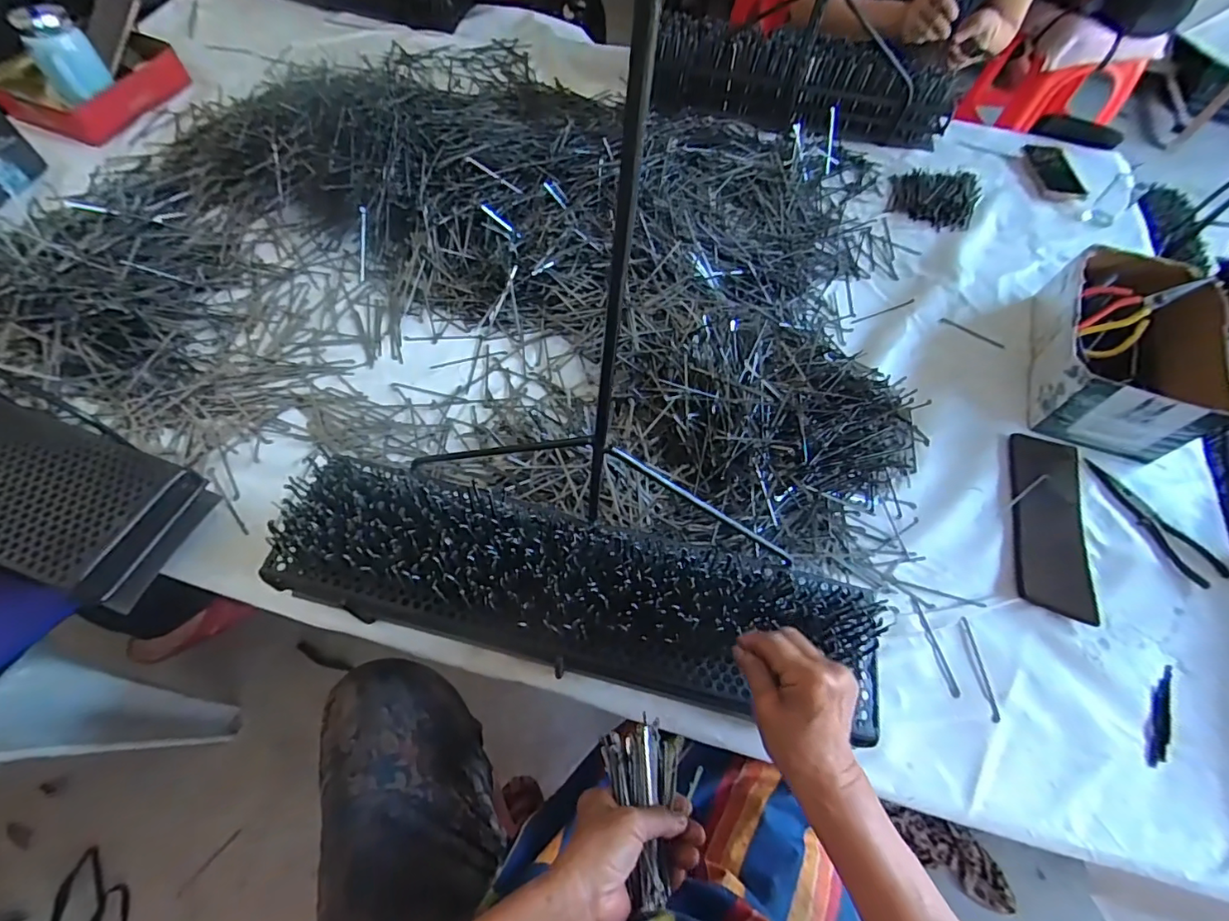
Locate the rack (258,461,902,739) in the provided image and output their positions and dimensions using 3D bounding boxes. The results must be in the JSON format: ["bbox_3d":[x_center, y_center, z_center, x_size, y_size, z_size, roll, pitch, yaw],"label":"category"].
[{"bbox_3d":[-0.035,0.140,0.540,0.579,0.136,0.146,12,61,1],"label":"rack"}]

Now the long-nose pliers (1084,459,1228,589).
[{"bbox_3d":[0.697,0.075,0.680,0.051,0.016,0.187,-22,65,-15],"label":"long-nose pliers"}]

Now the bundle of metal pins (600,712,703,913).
[{"bbox_3d":[0.039,0.280,0.426,0.073,0.032,0.122,-11,63,-10],"label":"bundle of metal pins"}]

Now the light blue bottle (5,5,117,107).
[{"bbox_3d":[-0.933,-0.685,0.895,0.089,0.126,0.082,-36,69,-21],"label":"light blue bottle"}]

